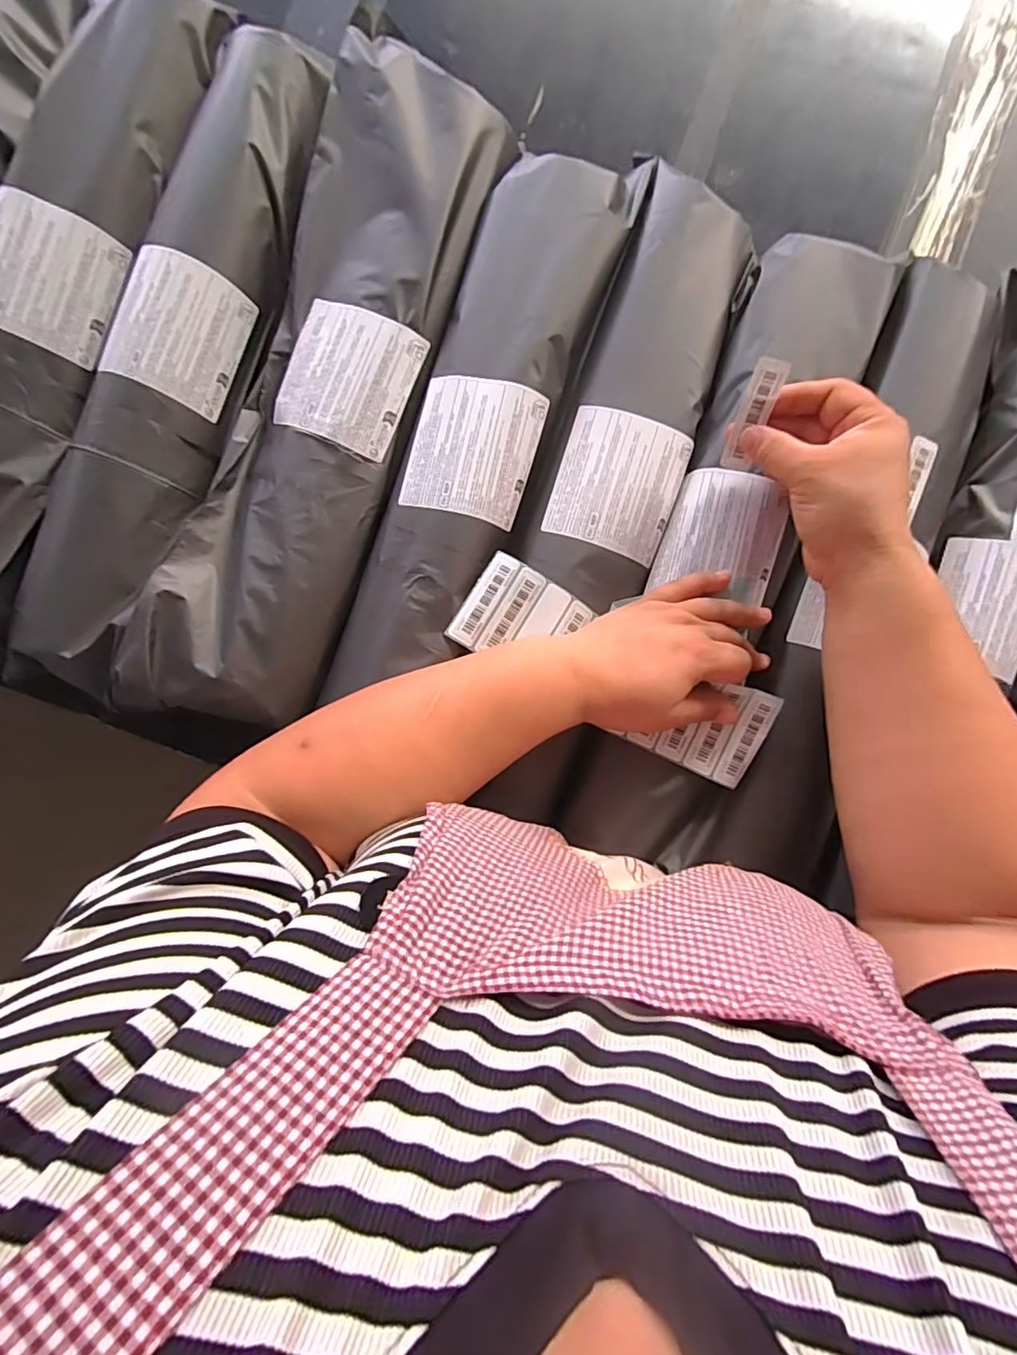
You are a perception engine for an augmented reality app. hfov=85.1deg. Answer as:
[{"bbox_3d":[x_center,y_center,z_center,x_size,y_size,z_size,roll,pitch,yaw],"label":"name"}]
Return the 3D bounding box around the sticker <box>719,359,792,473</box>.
[{"bbox_3d":[0.161,-0.171,0.364,0.020,0.004,0.068,23,132,15],"label":"sticker"}]

